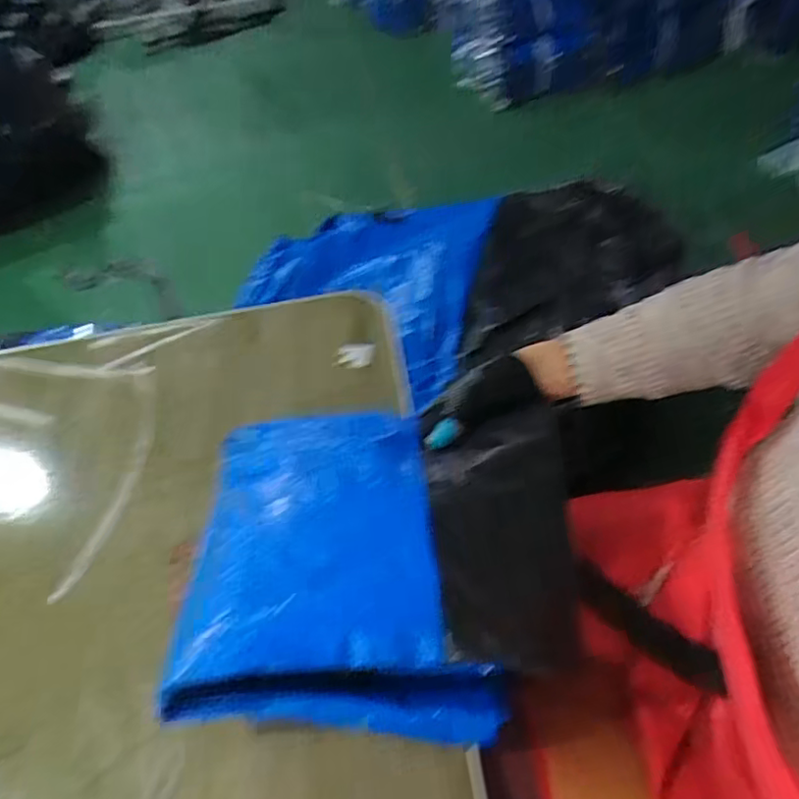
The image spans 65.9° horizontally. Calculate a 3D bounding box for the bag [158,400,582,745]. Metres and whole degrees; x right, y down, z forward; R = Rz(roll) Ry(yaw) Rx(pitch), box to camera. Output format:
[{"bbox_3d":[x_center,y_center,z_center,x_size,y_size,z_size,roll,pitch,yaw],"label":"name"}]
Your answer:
[{"bbox_3d":[-0.014,0.101,0.456,0.261,0.084,0.239,-2,50,5],"label":"bag"}]

